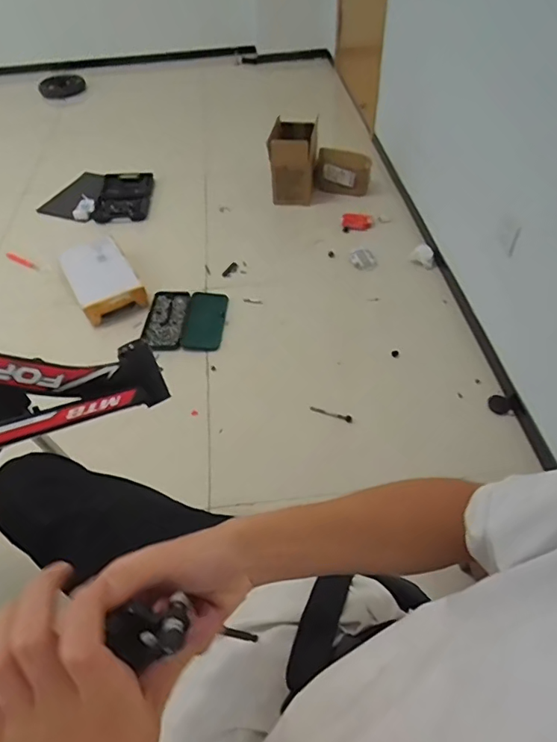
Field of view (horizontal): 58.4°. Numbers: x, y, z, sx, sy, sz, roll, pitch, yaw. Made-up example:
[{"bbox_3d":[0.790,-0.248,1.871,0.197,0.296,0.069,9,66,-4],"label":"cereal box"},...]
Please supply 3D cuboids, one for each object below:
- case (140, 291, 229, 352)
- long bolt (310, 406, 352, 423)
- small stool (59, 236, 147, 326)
[{"bbox_3d":[-0.290,-0.158,1.546,0.247,0.028,0.260,0,51,1],"label":"case"},{"bbox_3d":[0.140,0.114,1.322,0.114,0.008,0.016,16,53,14],"label":"long bolt"},{"bbox_3d":[-0.572,-0.299,1.621,0.200,0.090,0.310,-26,55,-19],"label":"small stool"}]

